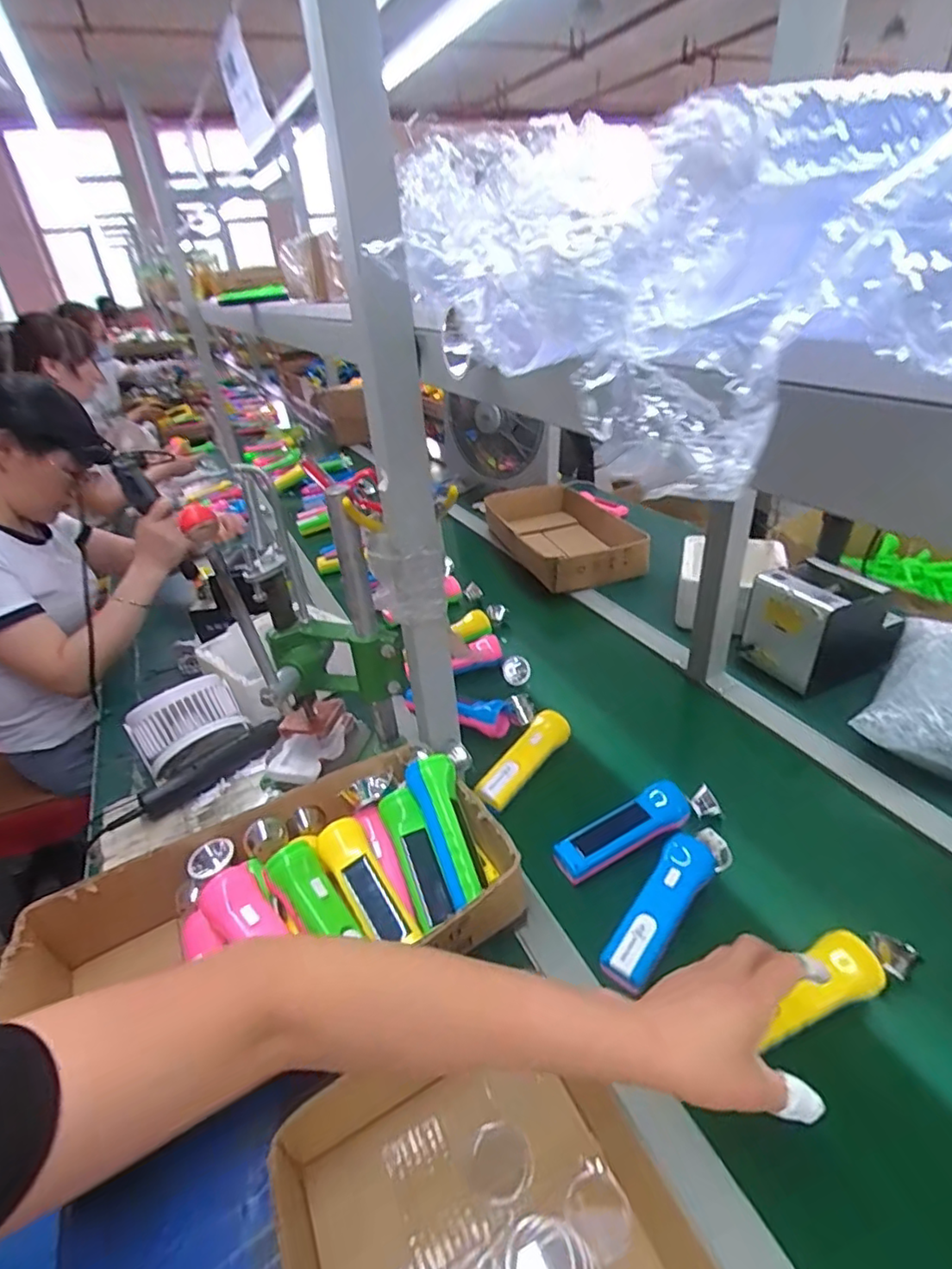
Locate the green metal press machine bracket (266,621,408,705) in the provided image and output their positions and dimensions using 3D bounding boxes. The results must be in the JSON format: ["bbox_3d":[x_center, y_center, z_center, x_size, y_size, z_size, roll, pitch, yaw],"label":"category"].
[{"bbox_3d":[-0.155,0.030,0.692,0.152,0.089,0.053,-1,33,6],"label":"green metal press machine bracket"}]

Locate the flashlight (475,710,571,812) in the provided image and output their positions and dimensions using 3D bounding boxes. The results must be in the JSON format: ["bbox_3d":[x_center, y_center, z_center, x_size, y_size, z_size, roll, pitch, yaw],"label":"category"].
[{"bbox_3d":[0.061,0.155,0.741,0.040,0.031,0.164,21,41,35],"label":"flashlight"}]

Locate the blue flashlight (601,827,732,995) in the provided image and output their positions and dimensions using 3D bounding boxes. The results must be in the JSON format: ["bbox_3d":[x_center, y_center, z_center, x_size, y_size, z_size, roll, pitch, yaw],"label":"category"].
[{"bbox_3d":[0.188,0.255,0.575,0.048,0.043,0.200,24,43,38],"label":"blue flashlight"}]

